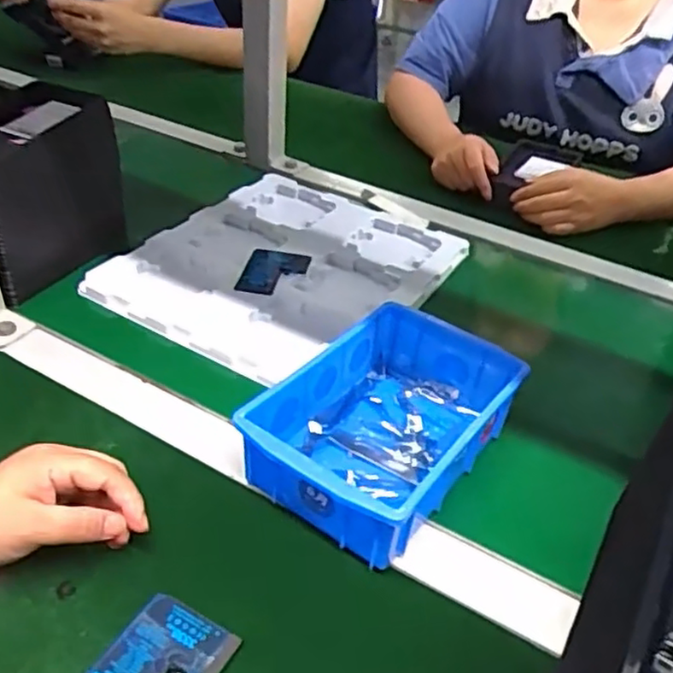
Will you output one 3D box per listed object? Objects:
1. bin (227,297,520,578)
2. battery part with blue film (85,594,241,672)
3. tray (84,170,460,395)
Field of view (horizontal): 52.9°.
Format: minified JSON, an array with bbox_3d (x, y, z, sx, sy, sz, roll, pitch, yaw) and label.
[{"bbox_3d":[0.038,0.063,0.497,0.127,0.069,0.200,28,42,26],"label":"bin"},{"bbox_3d":[-0.100,0.182,0.371,0.062,0.005,0.072,21,40,18],"label":"battery part with blue film"},{"bbox_3d":[-0.052,-0.075,0.705,0.272,0.019,0.316,26,42,24],"label":"tray"}]

